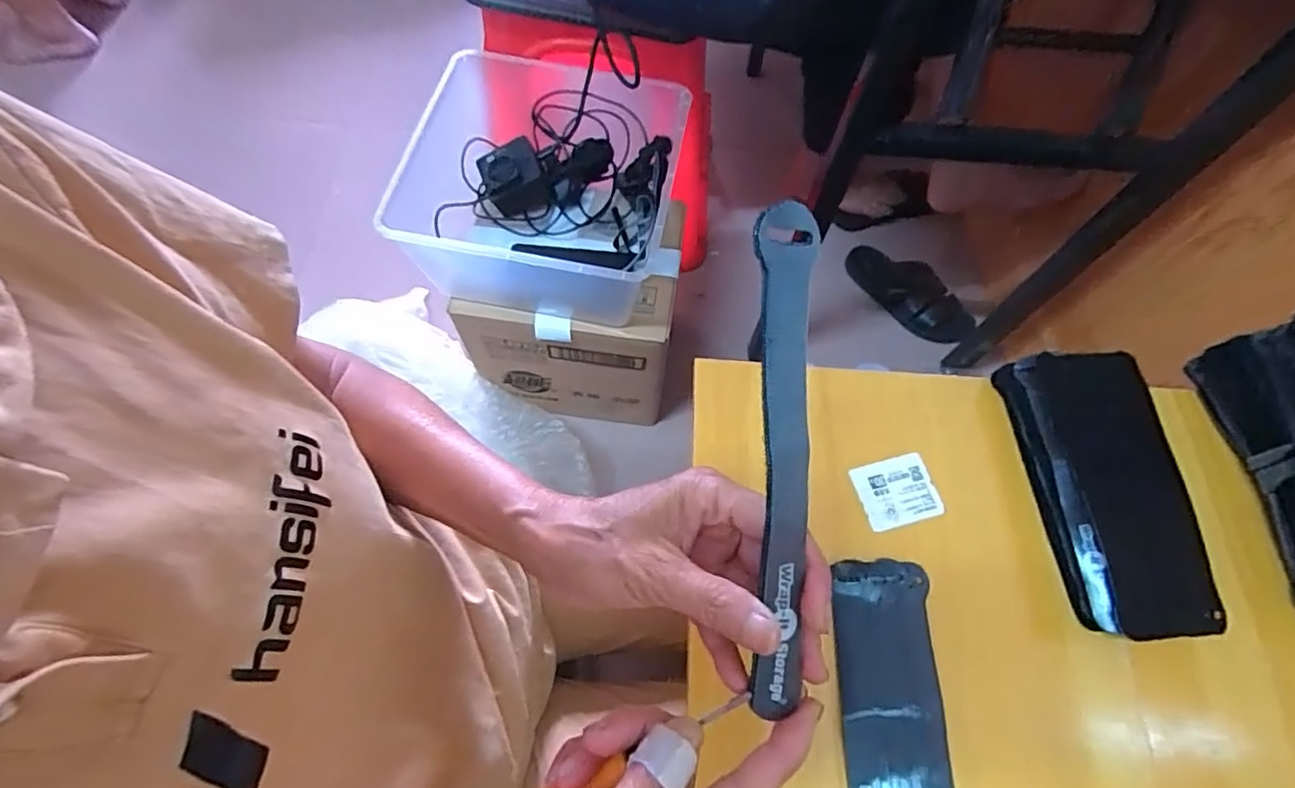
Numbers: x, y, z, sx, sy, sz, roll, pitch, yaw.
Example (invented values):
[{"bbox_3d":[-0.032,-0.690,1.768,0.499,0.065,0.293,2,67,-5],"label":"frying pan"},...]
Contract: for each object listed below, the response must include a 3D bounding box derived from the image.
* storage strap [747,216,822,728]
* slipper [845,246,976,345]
[{"bbox_3d":[0.052,0.028,0.229,0.023,0.018,0.193,0,93,-1],"label":"storage strap"},{"bbox_3d":[0.491,-0.197,1.108,0.093,0.062,0.258,-38,71,-16],"label":"slipper"}]

